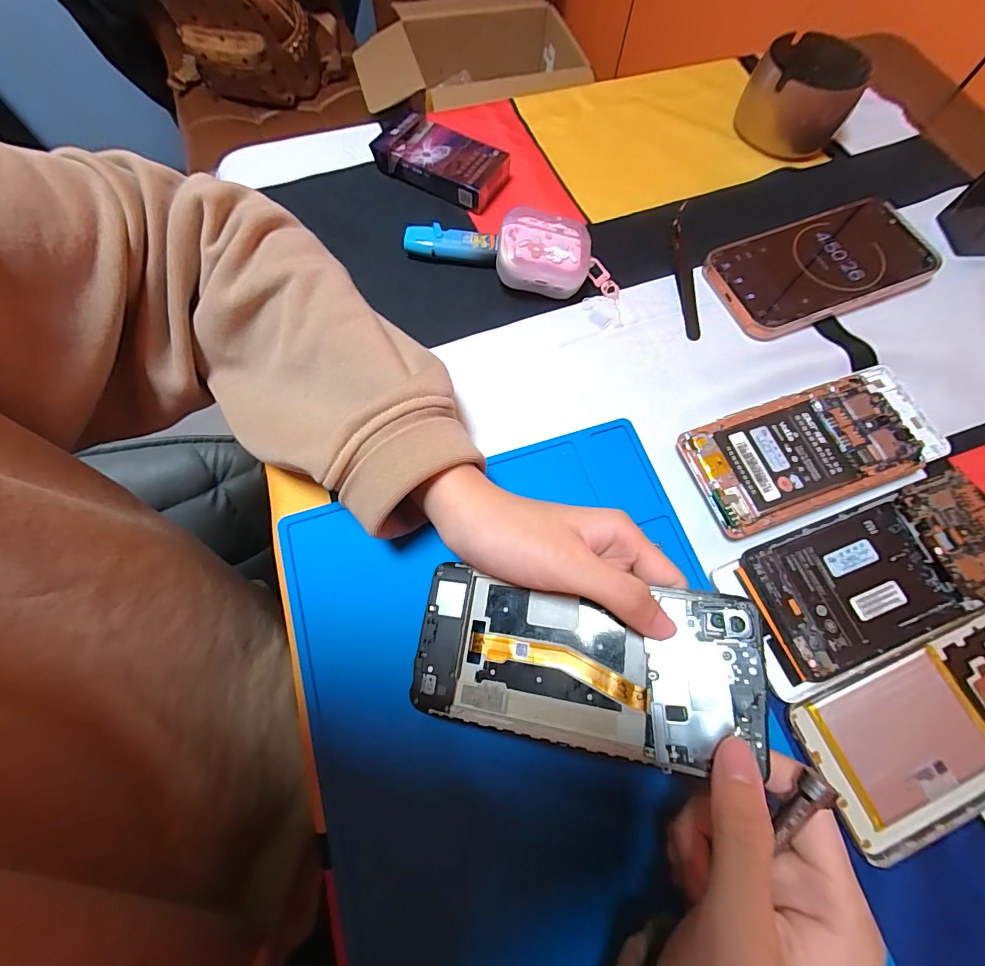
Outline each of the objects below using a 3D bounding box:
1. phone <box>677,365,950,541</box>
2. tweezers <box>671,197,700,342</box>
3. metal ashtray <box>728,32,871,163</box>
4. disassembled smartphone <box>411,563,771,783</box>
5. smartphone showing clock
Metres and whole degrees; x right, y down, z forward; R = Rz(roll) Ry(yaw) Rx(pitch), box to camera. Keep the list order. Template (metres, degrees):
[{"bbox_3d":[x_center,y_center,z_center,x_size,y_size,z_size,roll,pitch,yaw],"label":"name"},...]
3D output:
[{"bbox_3d":[0.208,-0.023,0.268,0.170,0.012,0.072,-19,72,-7],"label":"phone"},{"bbox_3d":[0.148,-0.165,0.325,0.016,0.013,0.129,0,71,0],"label":"tweezers"},{"bbox_3d":[0.261,-0.332,0.360,0.090,0.048,0.090,0,71,0],"label":"metal ashtray"},{"bbox_3d":[0.036,0.079,0.189,0.146,0.007,0.068,1,70,18],"label":"disassembled smartphone"},{"bbox_3d":[0.247,-0.164,0.319,0.165,0.012,0.081,-20,72,-7],"label":"smartphone showing clock"}]

